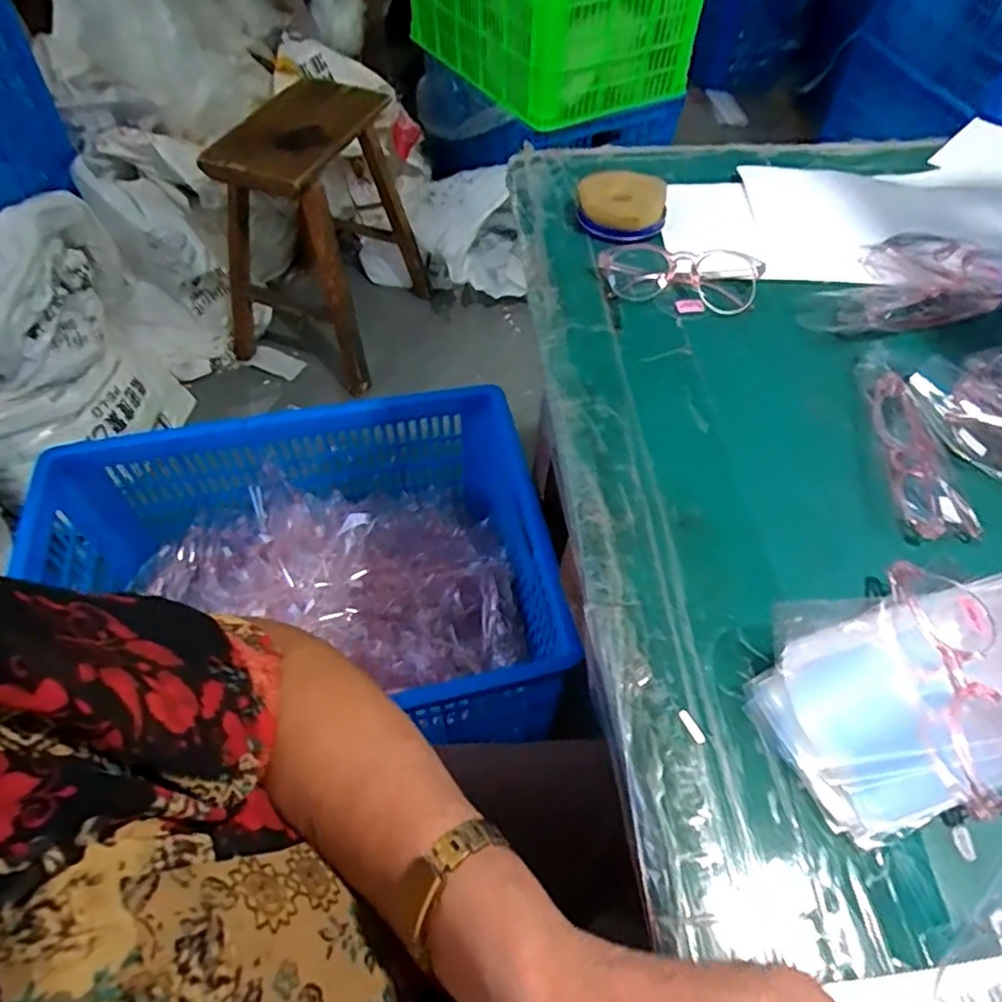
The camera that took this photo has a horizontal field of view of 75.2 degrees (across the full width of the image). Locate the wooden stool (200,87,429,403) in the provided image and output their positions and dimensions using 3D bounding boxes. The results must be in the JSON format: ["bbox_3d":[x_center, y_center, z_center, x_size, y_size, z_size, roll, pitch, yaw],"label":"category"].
[{"bbox_3d":[-0.394,-0.599,1.450,0.359,0.484,0.466,25,58,16],"label":"wooden stool"}]

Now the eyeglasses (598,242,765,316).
[{"bbox_3d":[0.136,-0.174,0.500,0.120,0.026,0.062,20,57,12],"label":"eyeglasses"}]

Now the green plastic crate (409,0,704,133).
[{"bbox_3d":[0.098,-1.226,1.542,0.450,0.393,0.654,-26,59,-18],"label":"green plastic crate"}]

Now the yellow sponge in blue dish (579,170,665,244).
[{"bbox_3d":[0.102,-0.250,0.552,0.072,0.031,0.062,12,55,7],"label":"yellow sponge in blue dish"}]

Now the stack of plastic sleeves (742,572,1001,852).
[{"bbox_3d":[0.217,0.087,0.316,0.187,0.025,0.100,-14,56,-11],"label":"stack of plastic sleeves"}]

